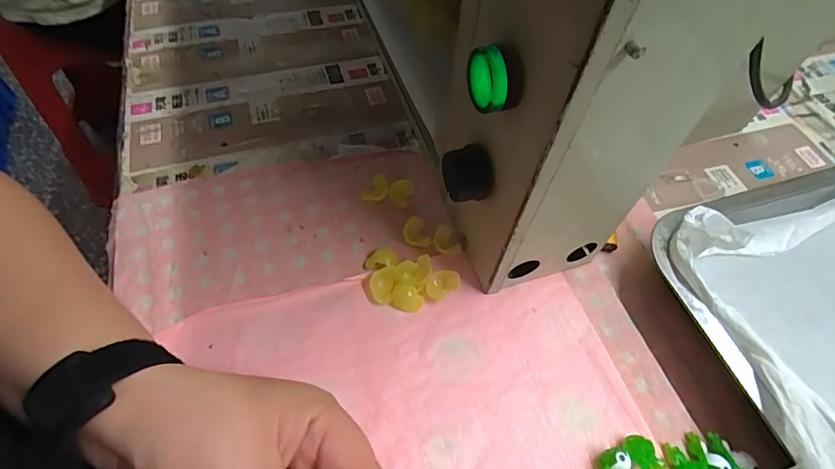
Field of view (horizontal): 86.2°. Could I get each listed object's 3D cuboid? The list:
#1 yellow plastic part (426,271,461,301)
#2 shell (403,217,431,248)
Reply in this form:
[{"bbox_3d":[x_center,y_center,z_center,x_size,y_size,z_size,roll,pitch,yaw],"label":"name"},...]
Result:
[{"bbox_3d":[0.016,0.031,0.292,0.023,0.013,0.016,-25,61,-18],"label":"yellow plastic part"},{"bbox_3d":[-0.001,0.000,0.315,0.016,0.007,0.022,-17,59,-14],"label":"shell"}]

